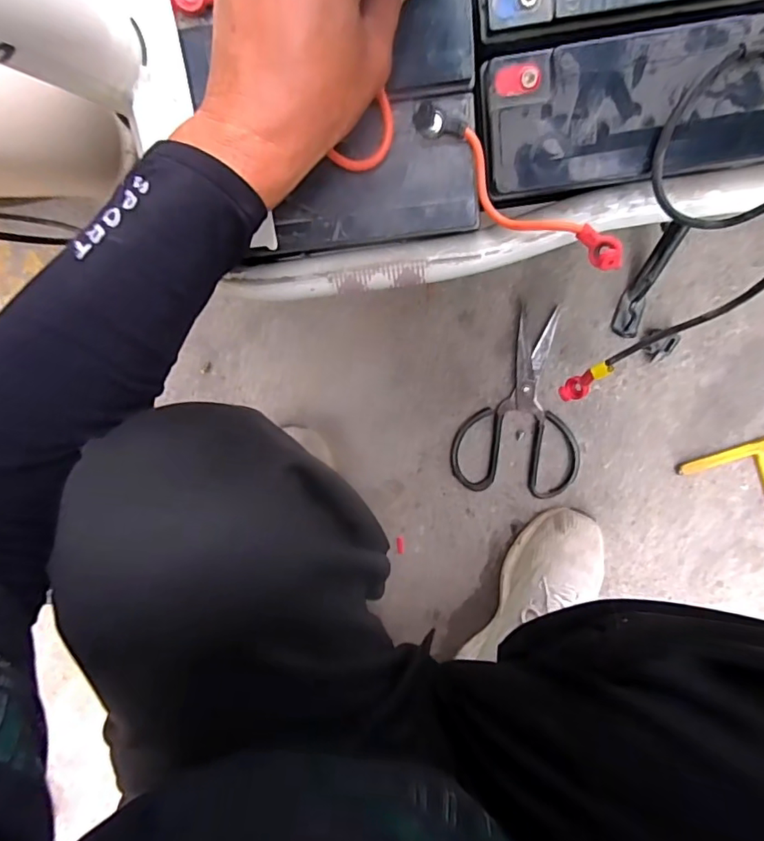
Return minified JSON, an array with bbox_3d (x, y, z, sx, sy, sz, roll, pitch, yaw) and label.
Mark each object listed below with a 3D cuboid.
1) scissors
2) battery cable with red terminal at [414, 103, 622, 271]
[{"bbox_3d":[0.159,-0.017,0.599,0.142,0.011,0.208,6,98,2],"label":"scissors"},{"bbox_3d":[0.075,-0.131,0.304,0.142,0.020,0.028,38,102,-2],"label":"battery cable with red terminal"}]

